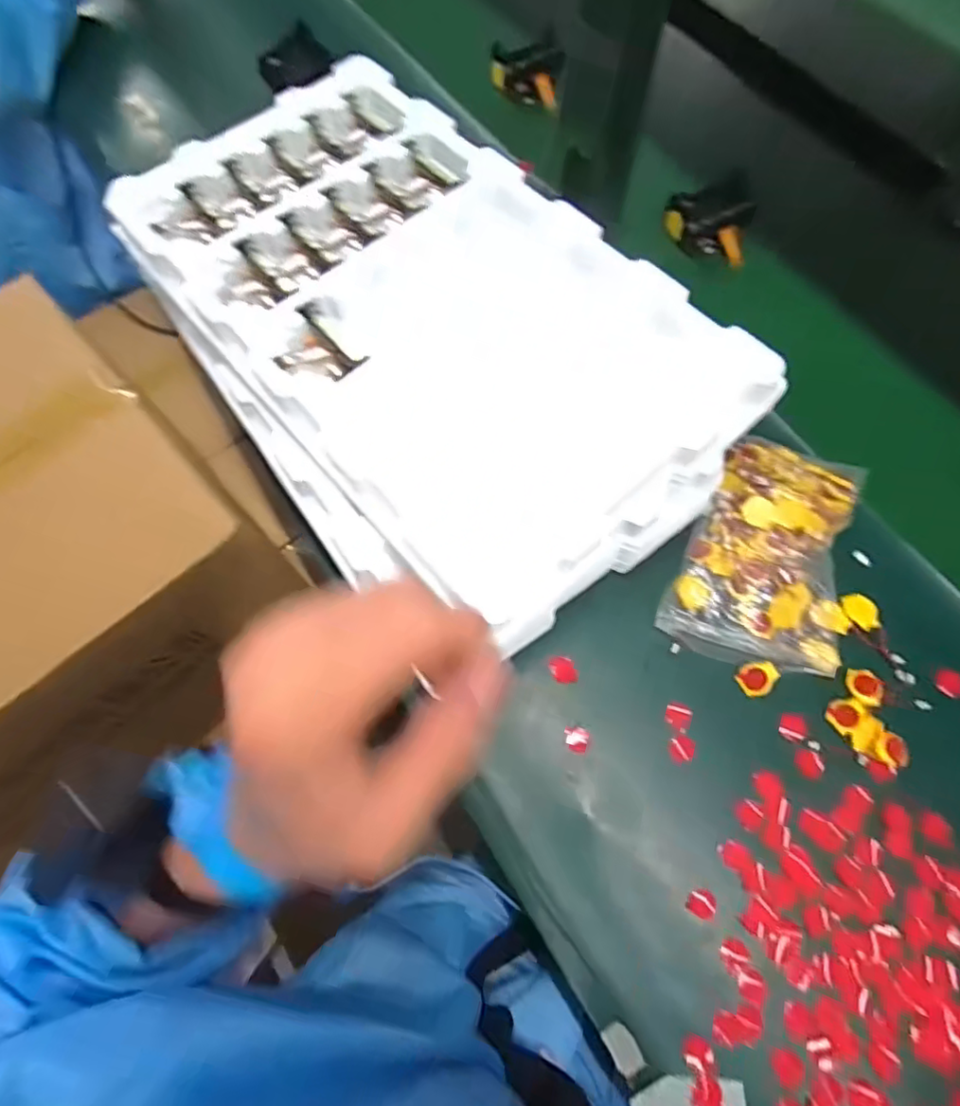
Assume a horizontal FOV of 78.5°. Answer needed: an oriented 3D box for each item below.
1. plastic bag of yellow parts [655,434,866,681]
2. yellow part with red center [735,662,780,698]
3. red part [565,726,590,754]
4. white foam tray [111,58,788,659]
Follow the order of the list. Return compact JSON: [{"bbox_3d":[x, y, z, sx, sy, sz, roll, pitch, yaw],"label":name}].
[{"bbox_3d":[0.213,-0.005,0.413,0.114,0.025,0.181,25,72,12],"label":"plastic bag of yellow parts"},{"bbox_3d":[0.188,0.084,0.397,0.023,0.011,0.022,-1,68,2],"label":"yellow part with red center"},{"bbox_3d":[0.066,0.127,0.398,0.015,0.005,0.017,-3,69,0],"label":"red part"},{"bbox_3d":[-0.041,-0.172,0.399,0.240,0.029,0.426,-39,73,-13],"label":"white foam tray"}]

